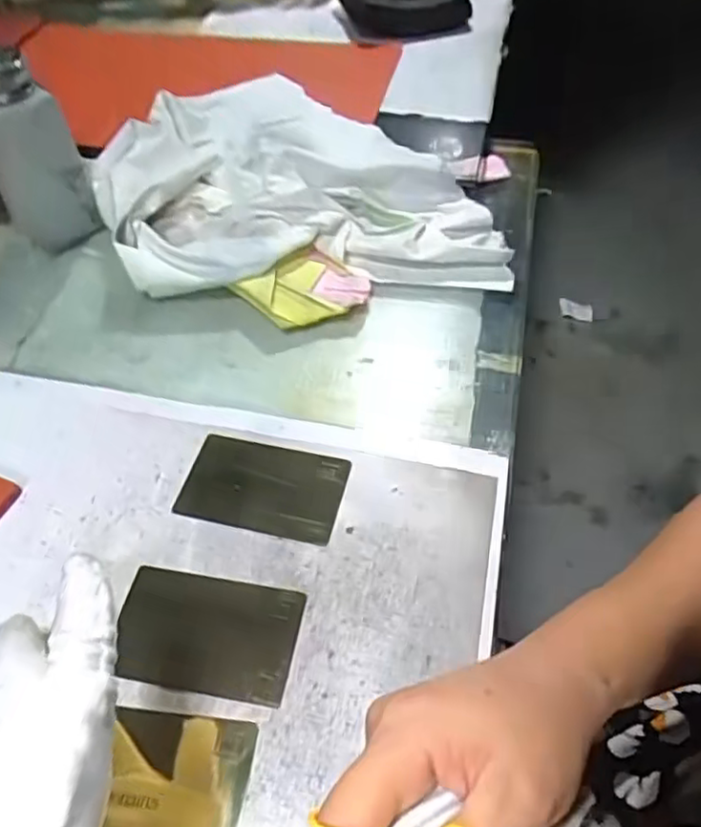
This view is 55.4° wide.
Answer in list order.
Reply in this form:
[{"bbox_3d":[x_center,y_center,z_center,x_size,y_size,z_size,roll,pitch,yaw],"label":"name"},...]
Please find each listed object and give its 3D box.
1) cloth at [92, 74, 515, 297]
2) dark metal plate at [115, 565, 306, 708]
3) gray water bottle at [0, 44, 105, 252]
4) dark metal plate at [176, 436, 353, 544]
[{"bbox_3d":[-0.042,-0.186,0.514,0.291,0.049,0.242,-3,50,0],"label":"cloth"},{"bbox_3d":[-0.067,0.099,0.307,0.083,0.004,0.052,7,51,9],"label":"dark metal plate"},{"bbox_3d":[-0.220,-0.178,0.464,0.056,0.128,0.048,-36,57,-24],"label":"gray water bottle"},{"bbox_3d":[-0.046,0.038,0.357,0.085,0.004,0.053,10,52,11],"label":"dark metal plate"}]

